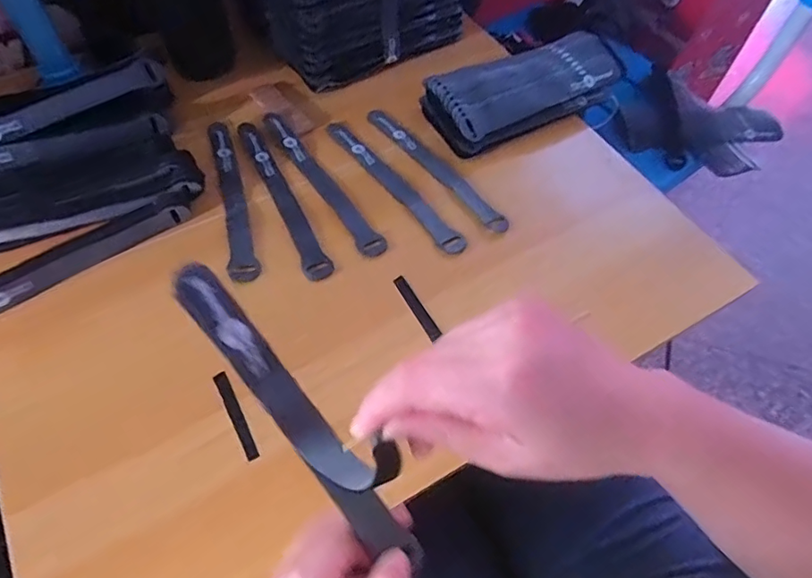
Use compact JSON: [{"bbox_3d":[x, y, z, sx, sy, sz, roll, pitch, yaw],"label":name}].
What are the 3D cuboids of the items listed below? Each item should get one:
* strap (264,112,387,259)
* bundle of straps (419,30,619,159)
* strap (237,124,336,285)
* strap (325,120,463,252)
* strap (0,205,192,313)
[{"bbox_3d":[-0.083,-0.106,0.511,0.022,0.008,0.209,-29,64,-18],"label":"strap"},{"bbox_3d":[0.127,-0.215,0.554,0.211,0.028,0.088,-29,64,-18],"label":"bundle of straps"},{"bbox_3d":[-0.118,-0.089,0.501,0.022,0.004,0.208,-23,59,-15],"label":"strap"},{"bbox_3d":[-0.013,-0.102,0.510,0.022,0.004,0.200,-33,62,-17],"label":"strap"},{"bbox_3d":[-0.274,-0.022,0.439,0.195,0.010,0.020,-30,64,-18],"label":"strap"}]

